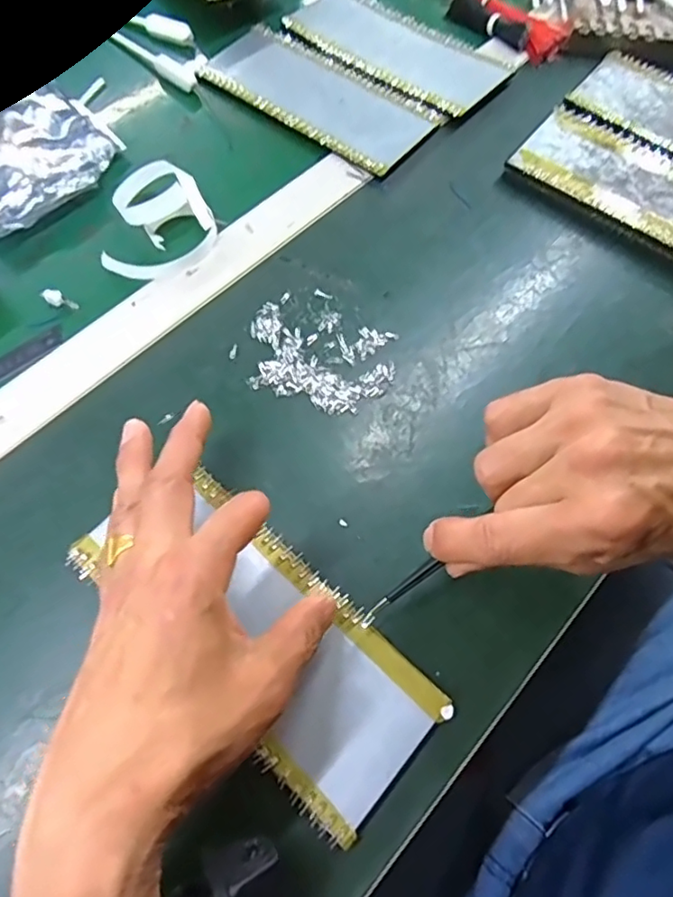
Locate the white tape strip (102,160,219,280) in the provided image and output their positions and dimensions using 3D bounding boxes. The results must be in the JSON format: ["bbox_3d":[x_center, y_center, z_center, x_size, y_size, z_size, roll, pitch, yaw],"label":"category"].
[{"bbox_3d":[-0.123,-0.160,0.399,0.073,0.019,0.084,6,66,0],"label":"white tape strip"}]

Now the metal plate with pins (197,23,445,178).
[{"bbox_3d":[-0.018,-0.292,0.470,0.197,0.009,0.082,37,70,13],"label":"metal plate with pins"}]

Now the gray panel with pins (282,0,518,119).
[{"bbox_3d":[0.050,-0.351,0.499,0.198,0.017,0.089,41,71,15],"label":"gray panel with pins"}]

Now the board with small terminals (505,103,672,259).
[{"bbox_3d":[0.234,-0.189,0.426,0.195,0.020,0.092,36,70,13],"label":"board with small terminals"}]

